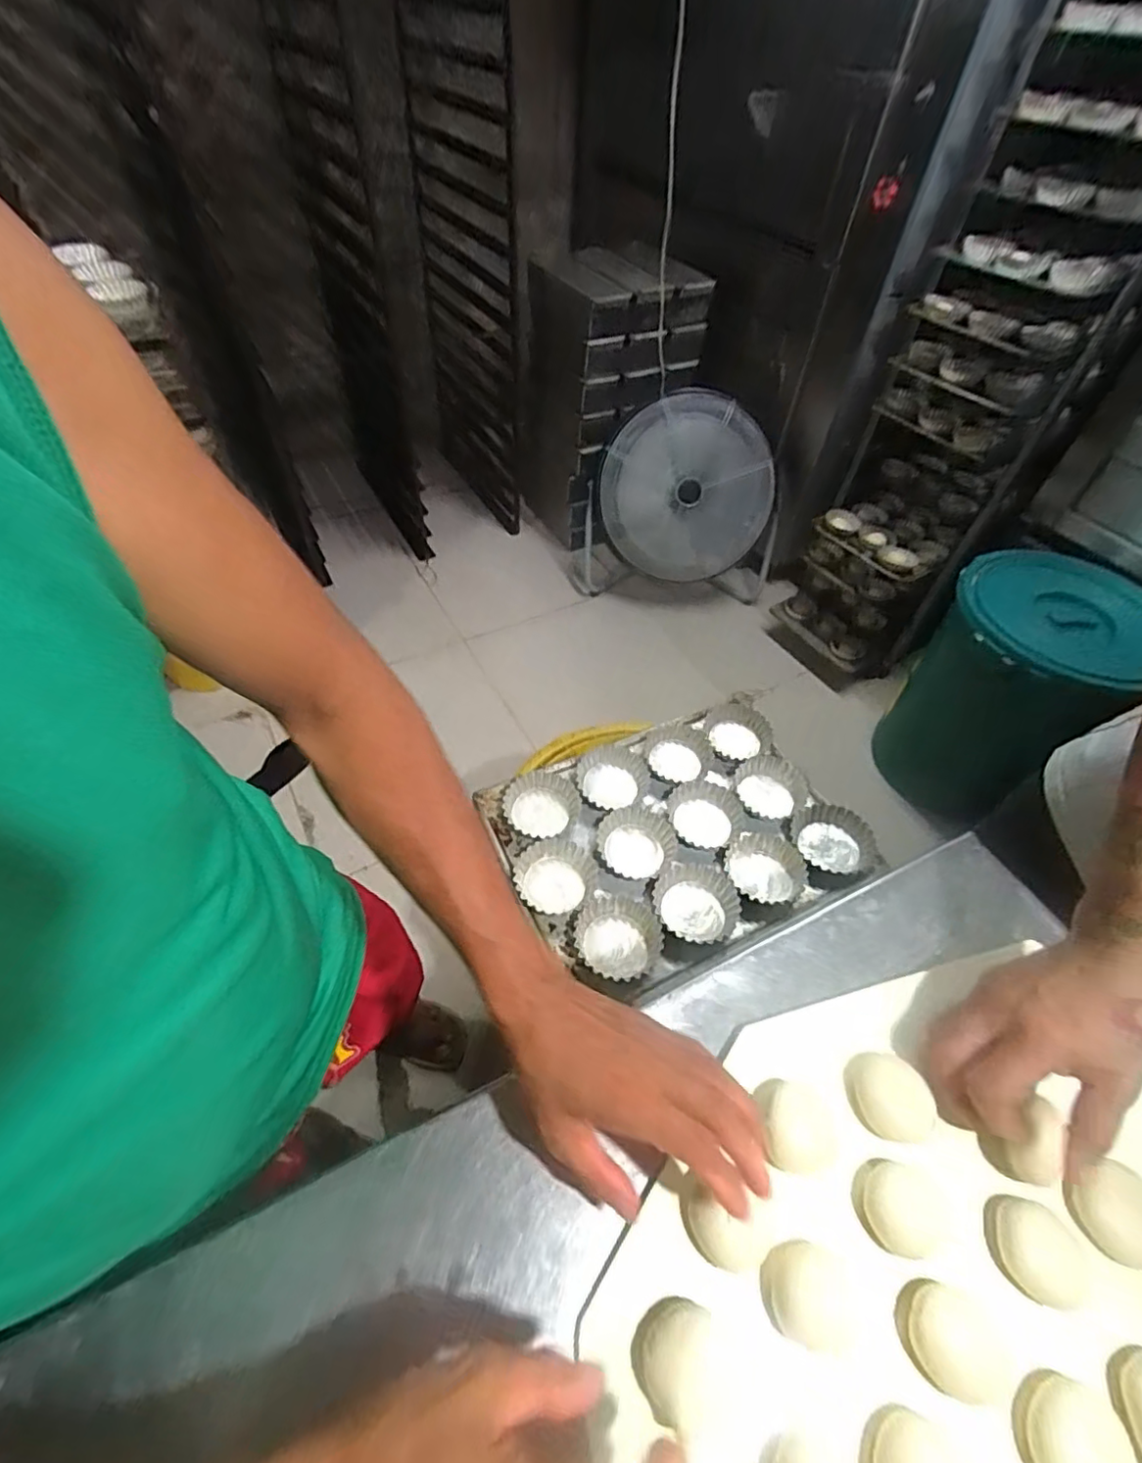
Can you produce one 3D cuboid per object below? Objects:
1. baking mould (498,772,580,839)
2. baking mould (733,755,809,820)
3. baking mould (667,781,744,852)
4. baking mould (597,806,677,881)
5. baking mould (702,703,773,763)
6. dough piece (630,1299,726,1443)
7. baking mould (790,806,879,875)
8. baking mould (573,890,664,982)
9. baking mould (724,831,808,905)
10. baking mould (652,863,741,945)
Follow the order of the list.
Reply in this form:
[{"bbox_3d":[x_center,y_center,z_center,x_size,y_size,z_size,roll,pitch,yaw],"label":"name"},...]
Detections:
[{"bbox_3d":[-0.043,0.102,0.817,0.094,0.027,0.108,33,57,21],"label":"baking mould"},{"bbox_3d":[0.280,0.091,0.856,0.101,0.042,0.108,36,58,23],"label":"baking mould"},{"bbox_3d":[0.179,0.117,0.811,0.095,0.029,0.092,2,52,-2],"label":"baking mould"},{"bbox_3d":[0.084,0.154,0.784,0.100,0.045,0.104,7,52,2],"label":"baking mould"},{"bbox_3d":[0.251,0.009,0.911,0.101,0.041,0.105,1,52,-3],"label":"baking mould"},{"bbox_3d":[0.057,0.332,0.316,0.046,0.033,0.041,-21,55,-20],"label":"dough piece"},{"bbox_3d":[0.345,0.146,0.792,0.105,0.030,0.098,3,52,-2],"label":"baking mould"},{"bbox_3d":[0.055,0.240,0.700,0.097,0.025,0.089,2,52,-2],"label":"baking mould"},{"bbox_3d":[0.244,0.179,0.768,0.102,0.050,0.098,2,52,-2],"label":"baking mould"},{"bbox_3d":[0.152,0.210,0.731,0.098,0.031,0.100,2,52,-2],"label":"baking mould"}]

